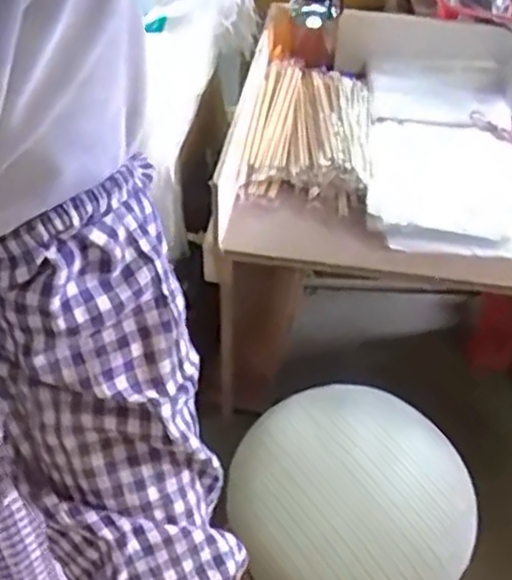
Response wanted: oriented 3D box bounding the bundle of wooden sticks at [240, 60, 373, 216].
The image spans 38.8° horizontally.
[{"bbox_3d":[0.085,-0.244,1.114,0.184,0.066,0.300,7,47,7],"label":"bundle of wooden sticks"}]

